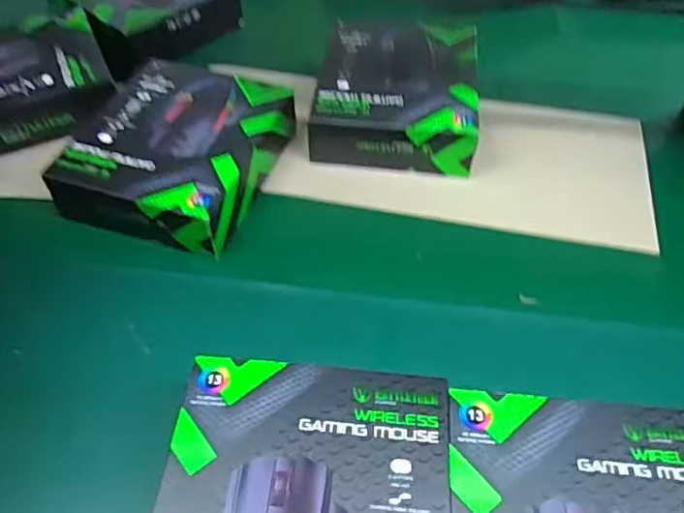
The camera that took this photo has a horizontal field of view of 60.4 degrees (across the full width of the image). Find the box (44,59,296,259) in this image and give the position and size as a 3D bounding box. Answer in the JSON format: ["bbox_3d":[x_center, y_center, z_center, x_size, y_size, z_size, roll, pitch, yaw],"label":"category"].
[{"bbox_3d":[-0.149,-0.095,0.546,0.165,0.055,0.188,14,52,11],"label":"box"}]

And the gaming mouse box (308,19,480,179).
[{"bbox_3d":[0.058,-0.171,0.604,0.155,0.058,0.185,6,51,5],"label":"gaming mouse box"}]

